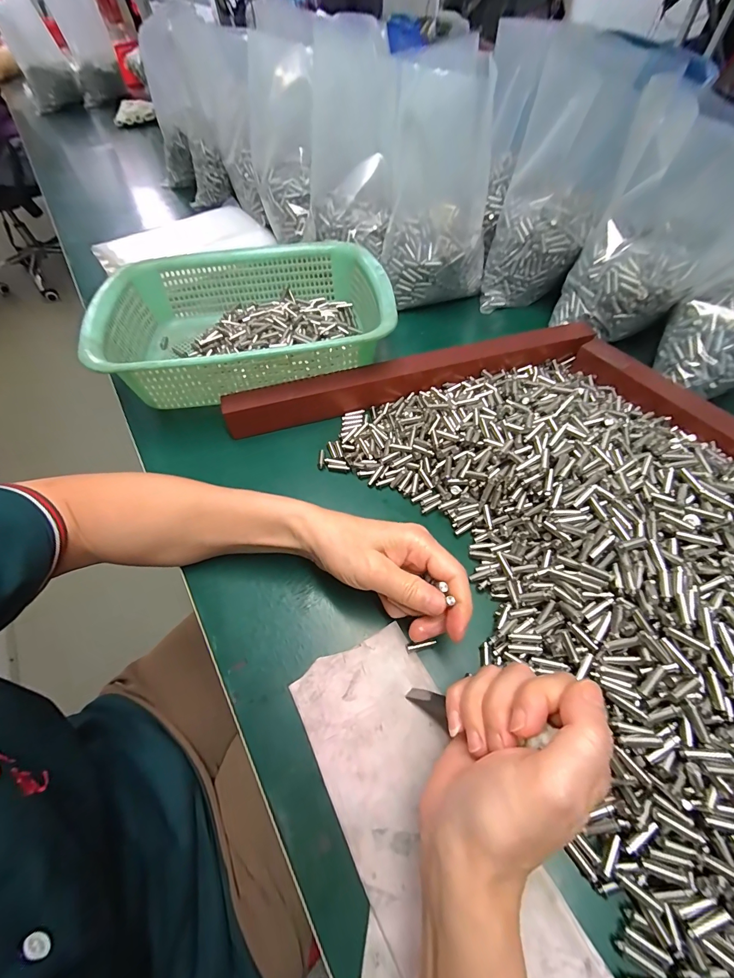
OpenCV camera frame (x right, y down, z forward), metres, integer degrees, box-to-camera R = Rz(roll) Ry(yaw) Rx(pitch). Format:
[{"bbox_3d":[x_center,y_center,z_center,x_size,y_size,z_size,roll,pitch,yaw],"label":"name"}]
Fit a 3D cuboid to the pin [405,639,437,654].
[{"bbox_3d":[0.038,0.111,0.261,0.021,0.004,0.007,-12,57,-3],"label":"pin"}]

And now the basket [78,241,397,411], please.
[{"bbox_3d":[-0.125,-0.190,0.417,0.291,0.085,0.224,-12,57,-3],"label":"basket"}]

